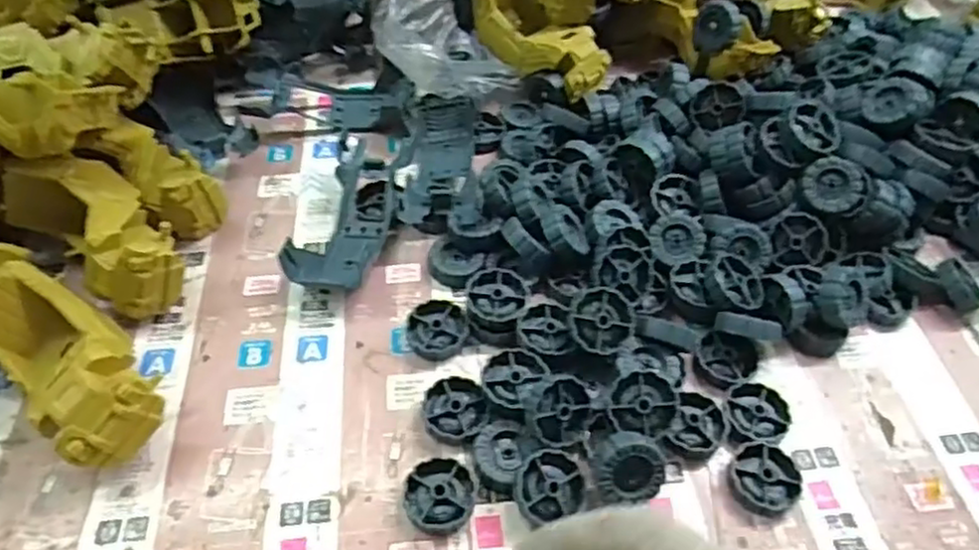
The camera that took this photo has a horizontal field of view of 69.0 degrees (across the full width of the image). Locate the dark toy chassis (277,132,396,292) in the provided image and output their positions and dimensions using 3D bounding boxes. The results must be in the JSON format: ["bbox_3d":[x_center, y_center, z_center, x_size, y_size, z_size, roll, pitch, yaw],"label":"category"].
[{"bbox_3d":[-0.094,-0.043,0.491,0.053,0.030,0.123,12,52,7],"label":"dark toy chassis"}]

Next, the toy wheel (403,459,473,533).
[{"bbox_3d":[-0.026,0.117,0.377,0.035,0.012,0.036,1,51,-1],"label":"toy wheel"}]

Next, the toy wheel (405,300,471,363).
[{"bbox_3d":[-0.032,0.035,0.445,0.037,0.013,0.039,1,51,-1],"label":"toy wheel"}]

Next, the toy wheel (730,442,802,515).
[{"bbox_3d":[0.153,0.113,0.398,0.037,0.010,0.039,1,51,-1],"label":"toy wheel"}]

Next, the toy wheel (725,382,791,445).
[{"bbox_3d":[0.153,0.081,0.412,0.042,0.010,0.036,-15,53,-14],"label":"toy wheel"}]

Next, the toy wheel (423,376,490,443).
[{"bbox_3d":[-0.019,0.078,0.411,0.036,0.013,0.036,1,51,-1],"label":"toy wheel"}]

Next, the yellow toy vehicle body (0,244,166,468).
[{"bbox_3d":[-0.246,0.046,0.407,0.150,0.061,0.057,35,58,23],"label":"yellow toy vehicle body"}]

